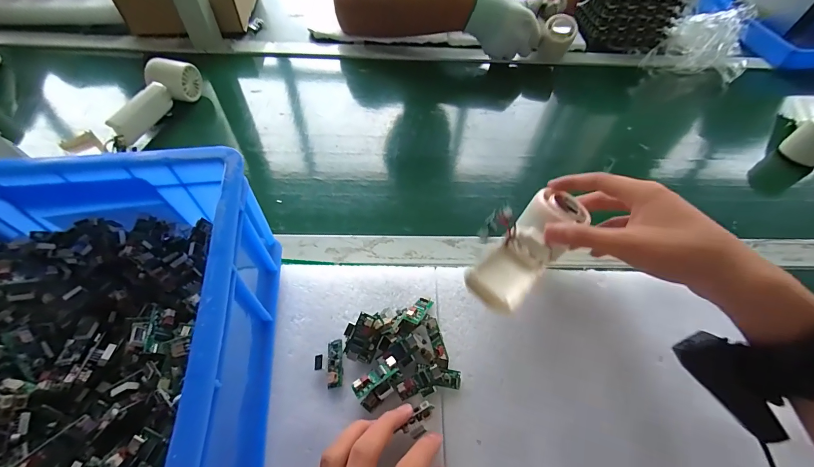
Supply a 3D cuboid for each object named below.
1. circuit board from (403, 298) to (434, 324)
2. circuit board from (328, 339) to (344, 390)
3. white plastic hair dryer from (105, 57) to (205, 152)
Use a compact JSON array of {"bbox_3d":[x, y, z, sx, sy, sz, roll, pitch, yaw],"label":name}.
[{"bbox_3d":[0.011,0.068,0.315,0.014,0.007,0.037,30,28,17],"label":"circuit board"},{"bbox_3d":[-0.060,0.110,0.296,0.013,0.007,0.038,-2,55,-5],"label":"circuit board"},{"bbox_3d":[-0.366,-0.186,0.499,0.042,0.052,0.182,11,55,4],"label":"white plastic hair dryer"}]

